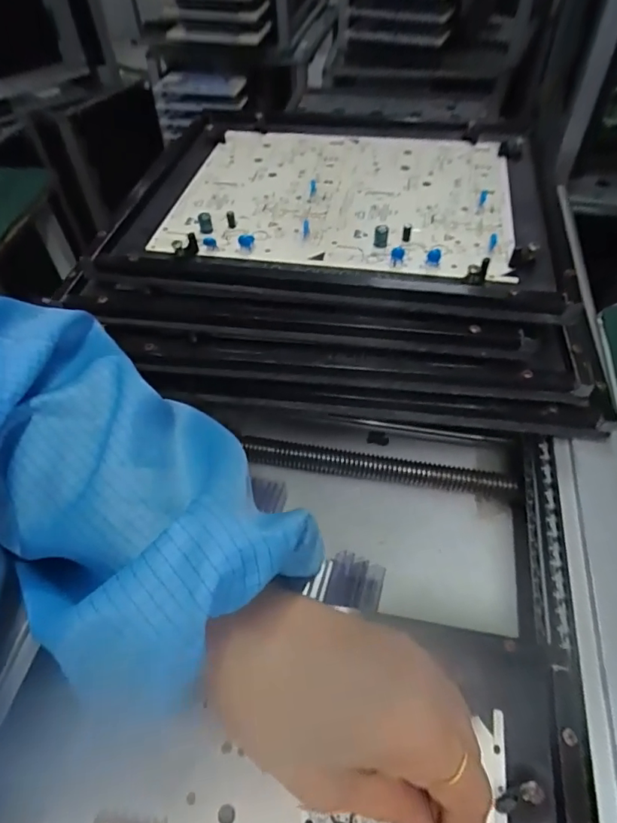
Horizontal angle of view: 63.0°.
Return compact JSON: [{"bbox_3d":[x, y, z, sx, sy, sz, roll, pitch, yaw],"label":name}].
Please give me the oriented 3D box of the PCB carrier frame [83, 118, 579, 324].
[{"bbox_3d":[0.023,-0.172,0.403,0.312,0.016,0.252,6,52,7],"label":"PCB carrier frame"}]

